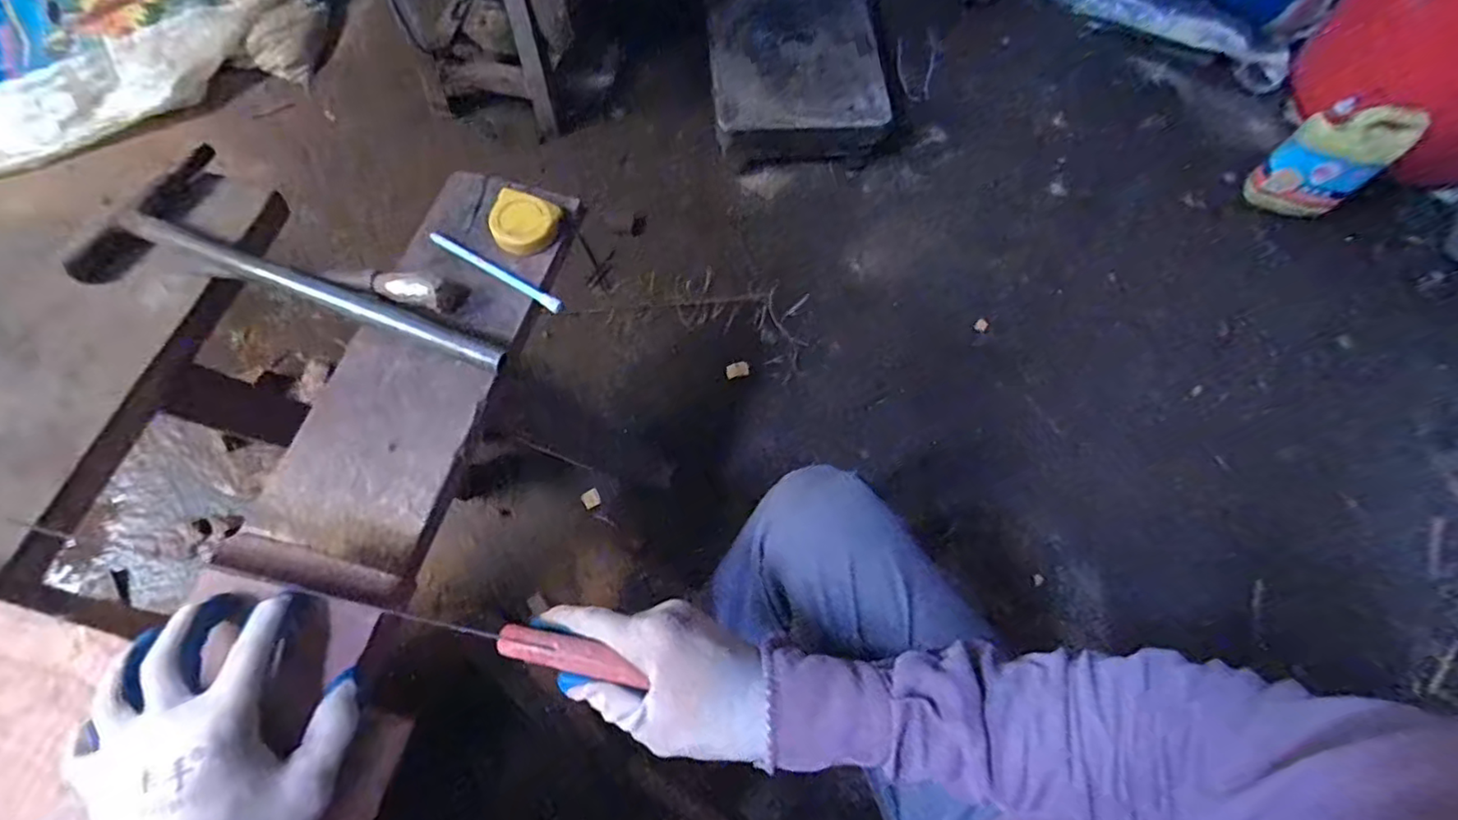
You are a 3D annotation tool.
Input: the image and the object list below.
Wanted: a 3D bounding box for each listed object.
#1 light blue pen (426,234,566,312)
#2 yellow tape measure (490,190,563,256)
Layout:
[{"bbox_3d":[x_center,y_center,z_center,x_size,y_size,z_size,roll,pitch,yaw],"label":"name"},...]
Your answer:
[{"bbox_3d":[-0.205,-0.123,0.570,0.137,0.009,0.013,31,70,9],"label":"light blue pen"},{"bbox_3d":[-0.188,-0.170,0.584,0.058,0.016,0.055,18,68,4],"label":"yellow tape measure"}]

